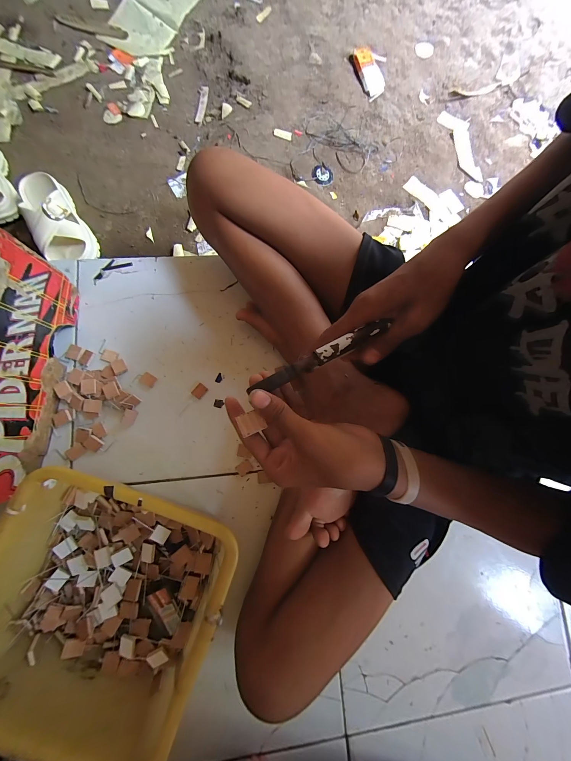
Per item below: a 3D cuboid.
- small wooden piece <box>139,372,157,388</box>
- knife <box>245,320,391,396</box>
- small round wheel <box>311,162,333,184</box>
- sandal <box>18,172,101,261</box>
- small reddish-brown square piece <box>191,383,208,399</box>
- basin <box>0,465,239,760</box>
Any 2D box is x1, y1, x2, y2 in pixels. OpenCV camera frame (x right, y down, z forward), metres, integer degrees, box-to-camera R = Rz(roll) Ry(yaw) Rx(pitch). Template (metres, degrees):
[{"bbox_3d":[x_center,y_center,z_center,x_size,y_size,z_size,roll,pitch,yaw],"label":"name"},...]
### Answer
[{"bbox_3d":[-0.234,-0.001,0.459,0.025,0.004,0.020,33,81,0],"label":"small wooden piece"},{"bbox_3d":[0.034,-0.022,0.255,0.145,0.008,0.014,-26,78,-5],"label":"knife"},{"bbox_3d":[0.091,-0.506,0.662,0.050,0.019,0.053,0,76,-1],"label":"small round wheel"},{"bbox_3d":[-0.492,-0.341,0.570,0.100,0.089,0.203,-32,86,-8],"label":"sandal"},{"bbox_3d":[-0.147,0.018,0.459,0.020,0.005,0.023,40,81,1],"label":"small reddish-brown square piece"},{"bbox_3d":[-0.218,0.268,0.352,0.262,0.121,0.263,21,81,-2],"label":"basin"}]

